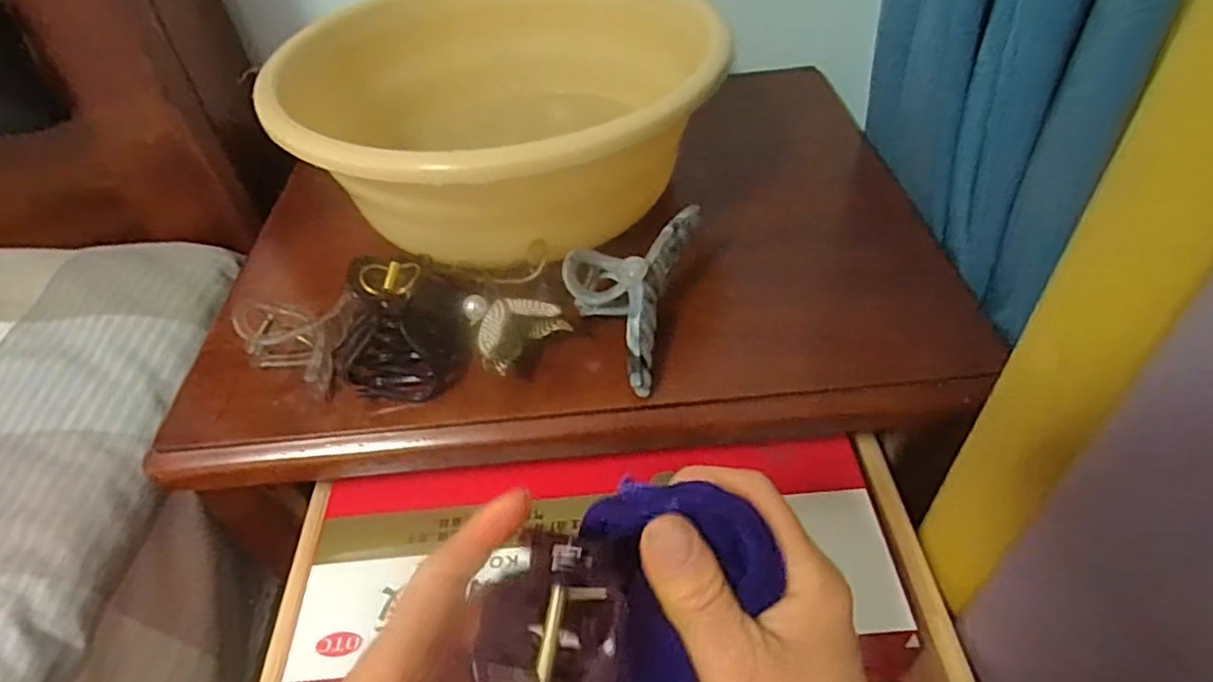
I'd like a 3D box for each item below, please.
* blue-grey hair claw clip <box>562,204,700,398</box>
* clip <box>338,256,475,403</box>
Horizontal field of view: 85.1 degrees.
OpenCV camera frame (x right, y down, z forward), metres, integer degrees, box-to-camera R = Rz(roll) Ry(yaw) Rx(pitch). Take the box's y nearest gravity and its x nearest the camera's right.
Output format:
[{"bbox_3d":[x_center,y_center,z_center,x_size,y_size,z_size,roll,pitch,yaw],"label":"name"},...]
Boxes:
[{"bbox_3d":[0.009,-0.027,0.393,0.064,0.053,0.113,10,47,15],"label":"blue-grey hair claw clip"},{"bbox_3d":[-0.117,-0.011,0.382,0.071,0.055,0.073,11,47,15],"label":"clip"}]

